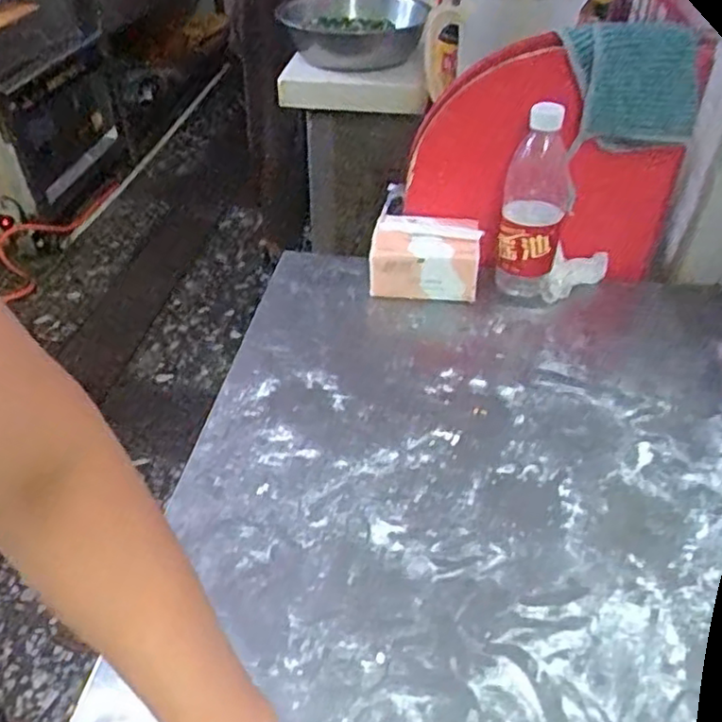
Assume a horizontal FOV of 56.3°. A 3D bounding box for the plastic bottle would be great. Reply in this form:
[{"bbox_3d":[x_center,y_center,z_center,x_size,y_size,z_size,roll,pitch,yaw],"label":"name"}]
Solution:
[{"bbox_3d":[0.192,-0.172,0.744,0.068,0.212,0.064,13,43,14],"label":"plastic bottle"}]

